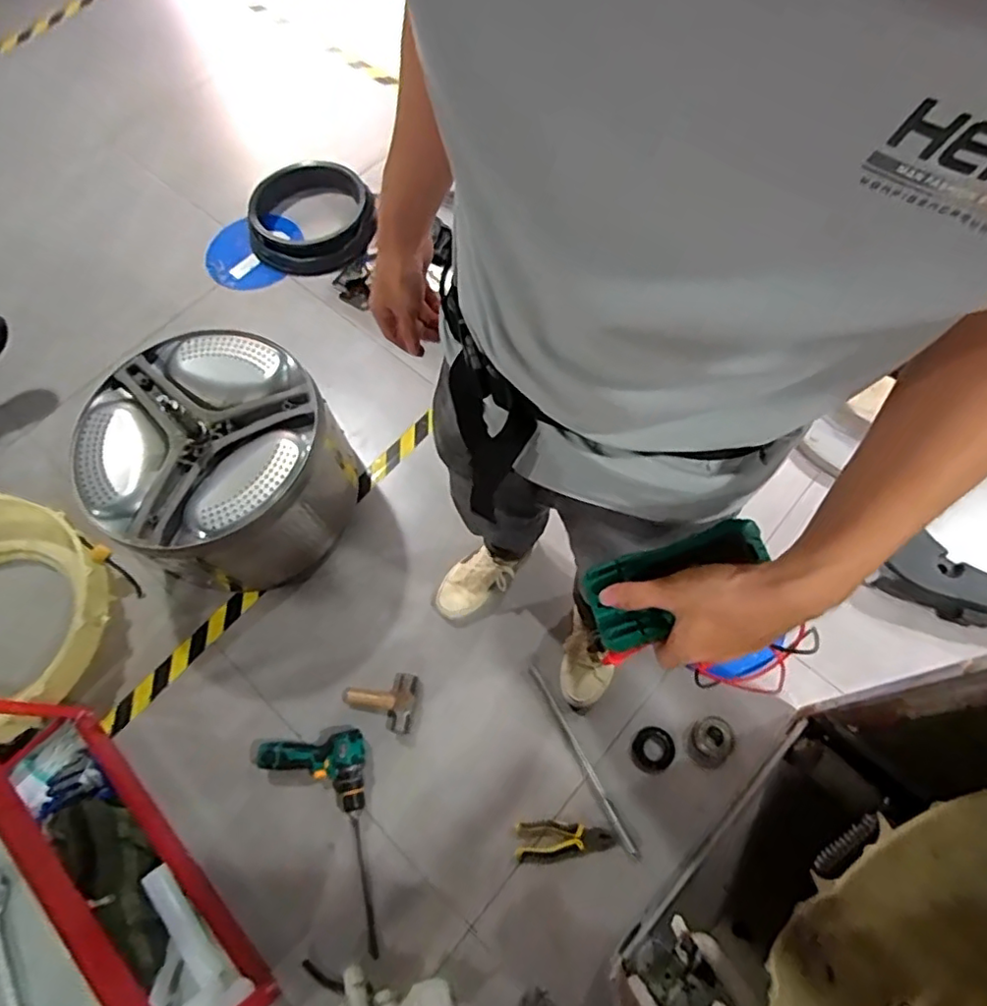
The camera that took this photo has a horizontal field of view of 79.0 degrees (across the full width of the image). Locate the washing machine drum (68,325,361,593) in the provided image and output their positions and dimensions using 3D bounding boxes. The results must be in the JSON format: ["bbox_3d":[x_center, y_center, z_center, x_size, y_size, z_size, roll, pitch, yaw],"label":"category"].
[{"bbox_3d":[-0.569,-0.076,1.285,0.460,0.305,0.452,-1,67,3],"label":"washing machine drum"}]

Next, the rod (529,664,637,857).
[{"bbox_3d":[0.171,0.495,1.176,0.017,0.021,0.378,-26,66,-9],"label":"rod"}]

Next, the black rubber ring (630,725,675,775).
[{"bbox_3d":[0.315,0.489,1.185,0.080,0.012,0.087,-1,67,3],"label":"black rubber ring"}]

